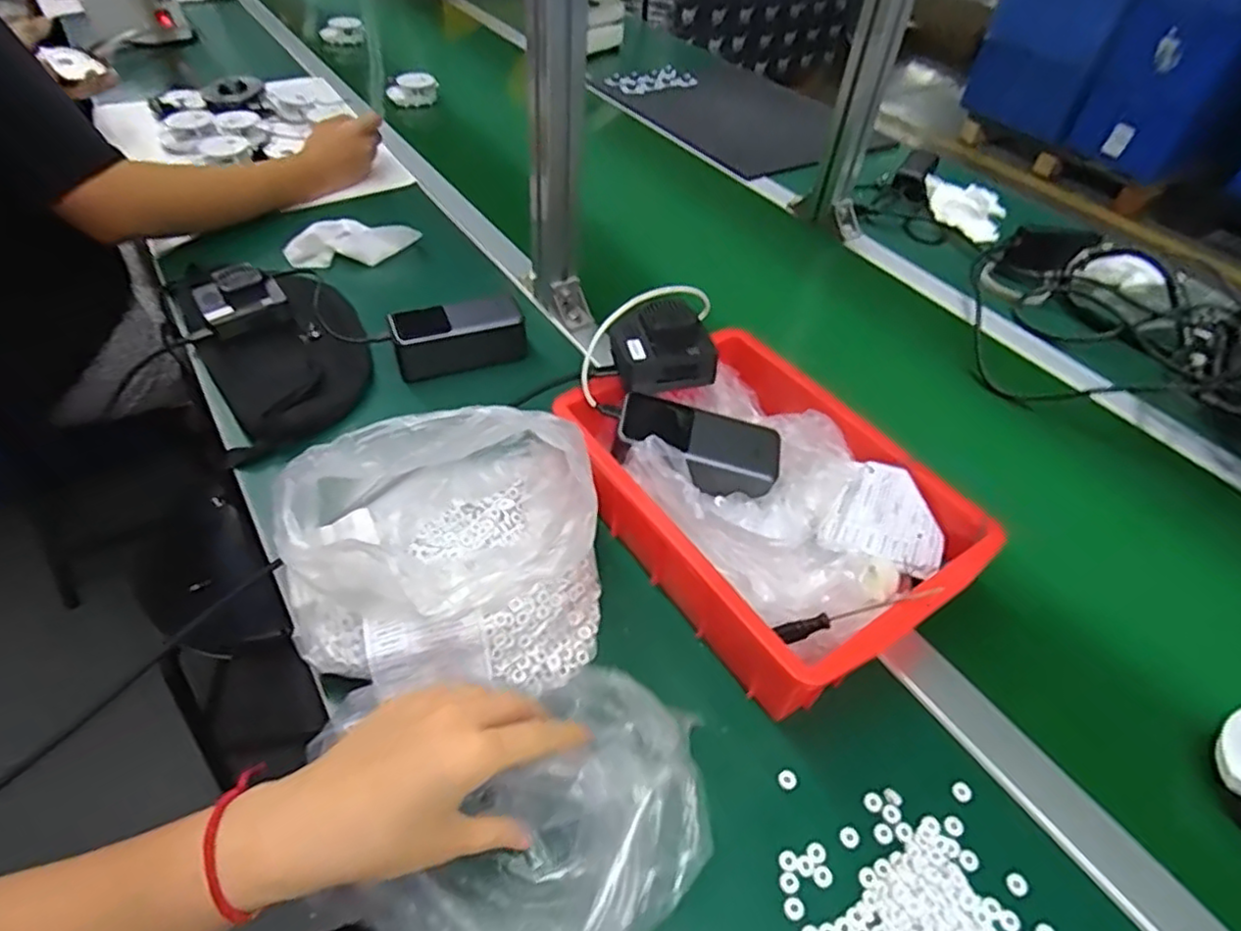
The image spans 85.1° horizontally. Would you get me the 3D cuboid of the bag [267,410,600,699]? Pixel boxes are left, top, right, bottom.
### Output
[{"bbox_3d":[-0.119,0.042,0.439,0.202,0.176,0.159,-15,51,-16],"label":"bag"}]

